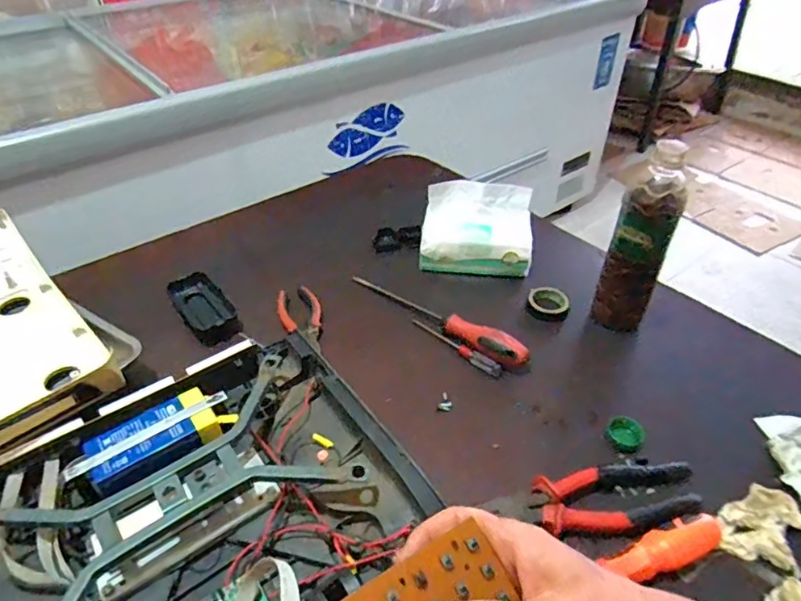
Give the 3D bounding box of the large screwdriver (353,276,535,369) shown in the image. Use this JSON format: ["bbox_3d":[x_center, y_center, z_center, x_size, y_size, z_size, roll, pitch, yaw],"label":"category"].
[{"bbox_3d":[0.036,0.016,0.622,0.244,0.031,0.027,28,48,28],"label":"large screwdriver"}]

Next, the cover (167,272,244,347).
[{"bbox_3d":[-0.240,0.007,0.647,0.051,0.023,0.111,-29,49,-30],"label":"cover"}]

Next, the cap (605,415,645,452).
[{"bbox_3d":[0.214,0.126,0.506,0.033,0.011,0.038,27,48,27],"label":"cap"}]

